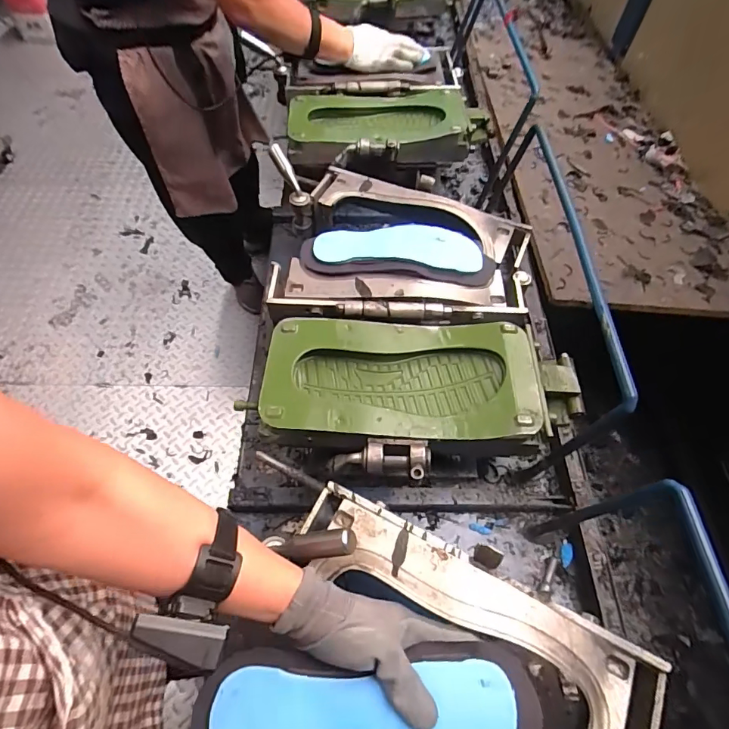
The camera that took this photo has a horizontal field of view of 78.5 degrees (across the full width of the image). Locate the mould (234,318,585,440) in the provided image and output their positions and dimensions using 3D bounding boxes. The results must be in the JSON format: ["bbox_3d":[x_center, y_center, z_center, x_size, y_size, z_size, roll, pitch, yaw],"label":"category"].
[{"bbox_3d":[0.069,0.020,0.583,0.393,0.055,0.170,2,54,-2],"label":"mould"}]

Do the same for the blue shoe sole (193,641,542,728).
[{"bbox_3d":[0.006,0.298,0.374,0.282,0.021,0.106,2,54,-1],"label":"blue shoe sole"}]

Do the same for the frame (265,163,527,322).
[{"bbox_3d":[0.069,-0.196,0.704,0.383,0.044,0.325,14,54,6],"label":"frame"}]

